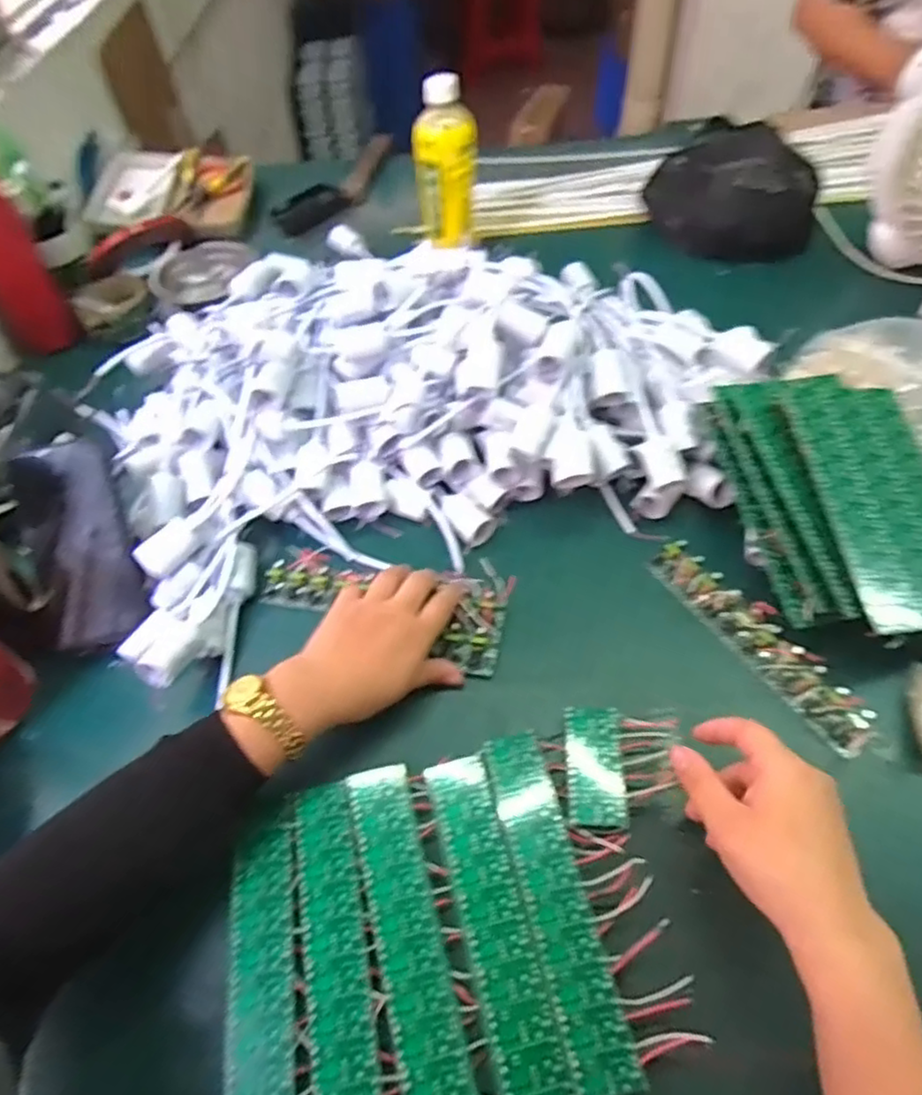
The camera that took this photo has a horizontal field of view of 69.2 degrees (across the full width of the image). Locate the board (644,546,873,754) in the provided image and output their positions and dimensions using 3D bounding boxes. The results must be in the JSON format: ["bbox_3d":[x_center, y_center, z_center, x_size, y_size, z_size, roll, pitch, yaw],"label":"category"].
[{"bbox_3d":[0.228,0.068,0.516,0.039,0.026,0.201,-29,57,-17],"label":"board"}]

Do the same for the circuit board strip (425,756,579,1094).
[{"bbox_3d":[0.020,0.225,0.402,0.040,0.013,0.203,-14,53,-6],"label":"circuit board strip"}]

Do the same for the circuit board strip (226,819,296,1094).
[{"bbox_3d":[-0.117,0.256,0.389,0.037,0.008,0.185,-10,53,-3],"label":"circuit board strip"}]

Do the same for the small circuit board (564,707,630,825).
[{"bbox_3d":[0.092,0.148,0.459,0.037,0.007,0.081,1,53,5],"label":"small circuit board"}]

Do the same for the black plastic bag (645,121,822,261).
[{"bbox_3d":[0.353,-0.468,0.871,0.216,0.089,0.203,13,55,14],"label":"black plastic bag"}]

